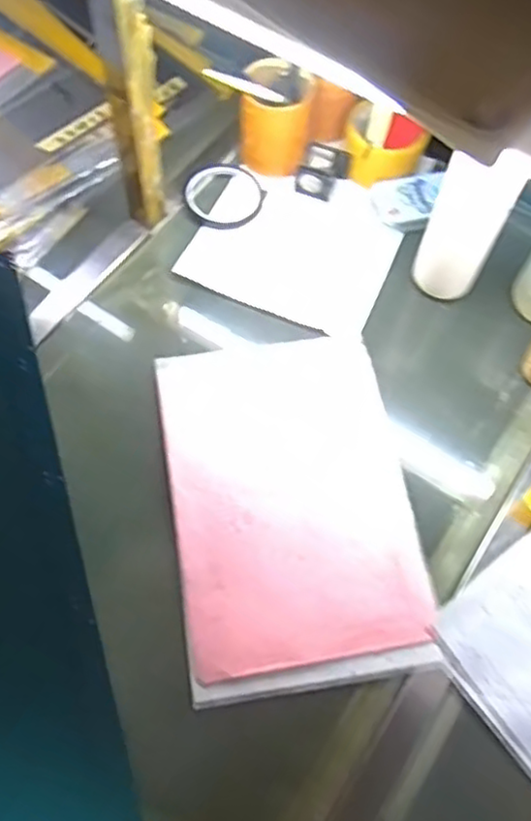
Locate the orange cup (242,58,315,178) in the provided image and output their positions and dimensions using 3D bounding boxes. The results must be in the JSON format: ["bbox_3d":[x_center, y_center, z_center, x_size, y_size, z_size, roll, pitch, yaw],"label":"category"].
[{"bbox_3d":[0.014,-0.336,0.777,0.074,0.097,0.076,1,64,-2],"label":"orange cup"}]

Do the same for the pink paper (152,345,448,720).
[{"bbox_3d":[0.022,0.078,0.625,0.213,0.010,0.328,-7,65,-6],"label":"pink paper"}]

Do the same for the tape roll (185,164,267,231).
[{"bbox_3d":[-0.048,-0.254,0.786,0.089,0.016,0.091,1,64,-2],"label":"tape roll"}]

